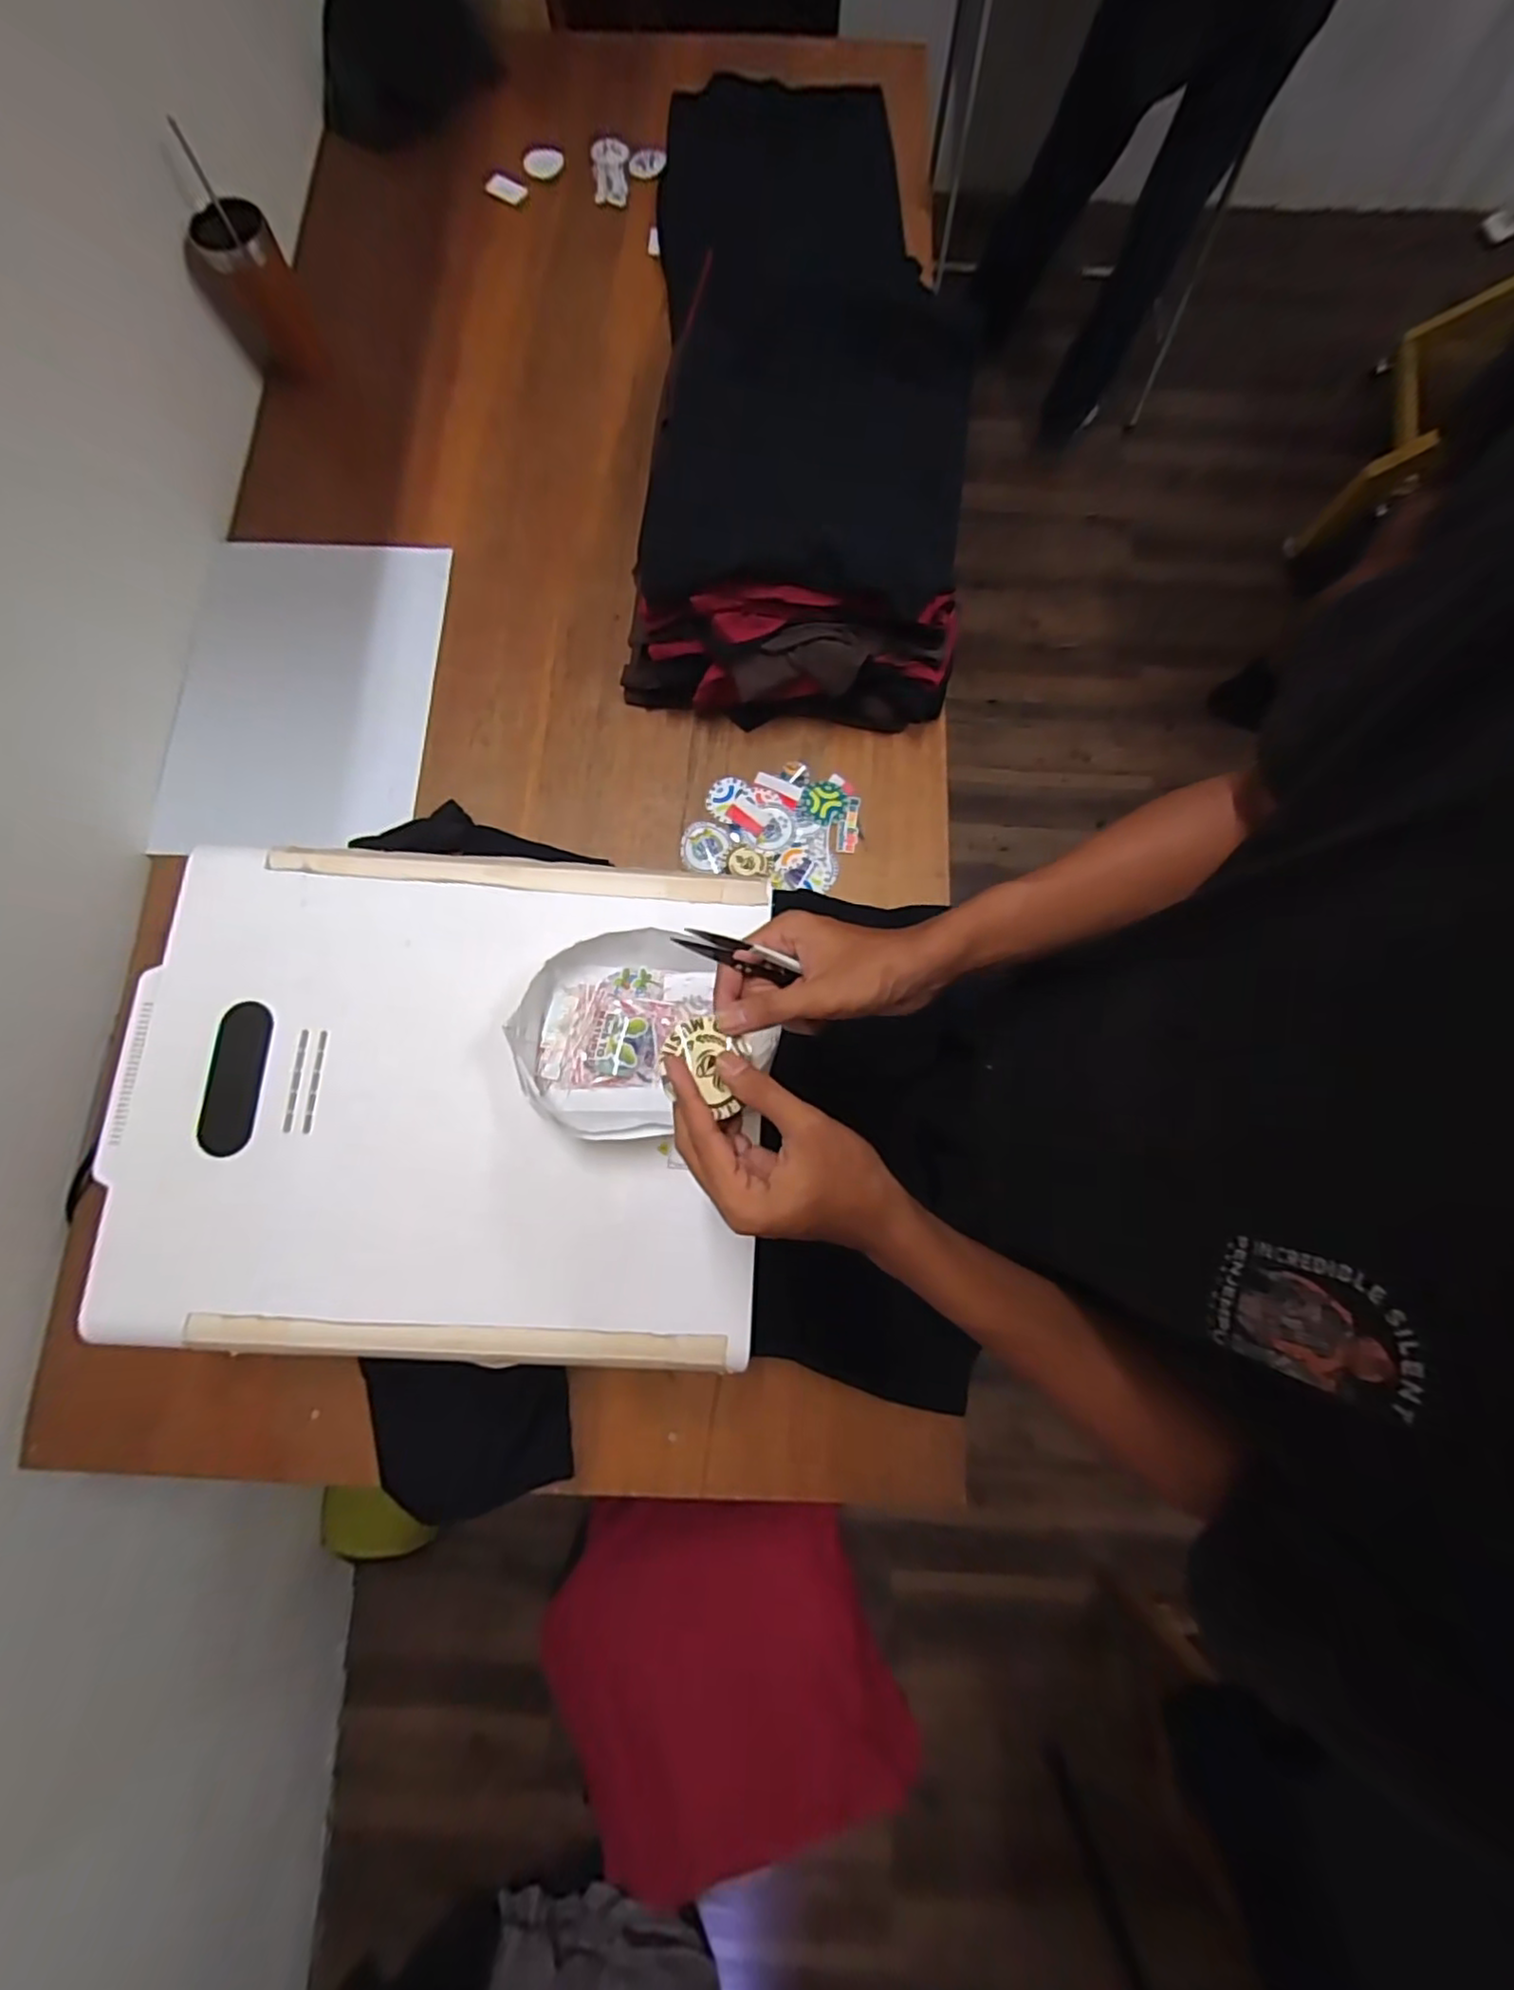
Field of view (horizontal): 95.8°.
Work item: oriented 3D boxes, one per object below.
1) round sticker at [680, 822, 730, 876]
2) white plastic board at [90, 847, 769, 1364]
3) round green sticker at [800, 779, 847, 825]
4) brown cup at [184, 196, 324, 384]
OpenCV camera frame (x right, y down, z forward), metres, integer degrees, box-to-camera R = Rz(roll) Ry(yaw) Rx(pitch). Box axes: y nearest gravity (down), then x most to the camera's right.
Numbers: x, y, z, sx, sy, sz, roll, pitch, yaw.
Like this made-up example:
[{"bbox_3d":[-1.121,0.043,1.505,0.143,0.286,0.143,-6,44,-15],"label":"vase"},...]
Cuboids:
[{"bbox_3d":[-0.059,-0.169,0.774,0.054,0.006,0.060,18,79,4],"label":"round sticker"},{"bbox_3d":[-0.254,0.079,0.556,0.495,0.027,0.398,2,78,0],"label":"white plastic board"},{"bbox_3d":[0.077,-0.221,0.787,0.052,0.004,0.054,1,80,-4],"label":"round green sticker"},{"bbox_3d":[-0.593,-0.822,0.811,0.103,0.120,0.095,0,78,0],"label":"brown cup"}]

